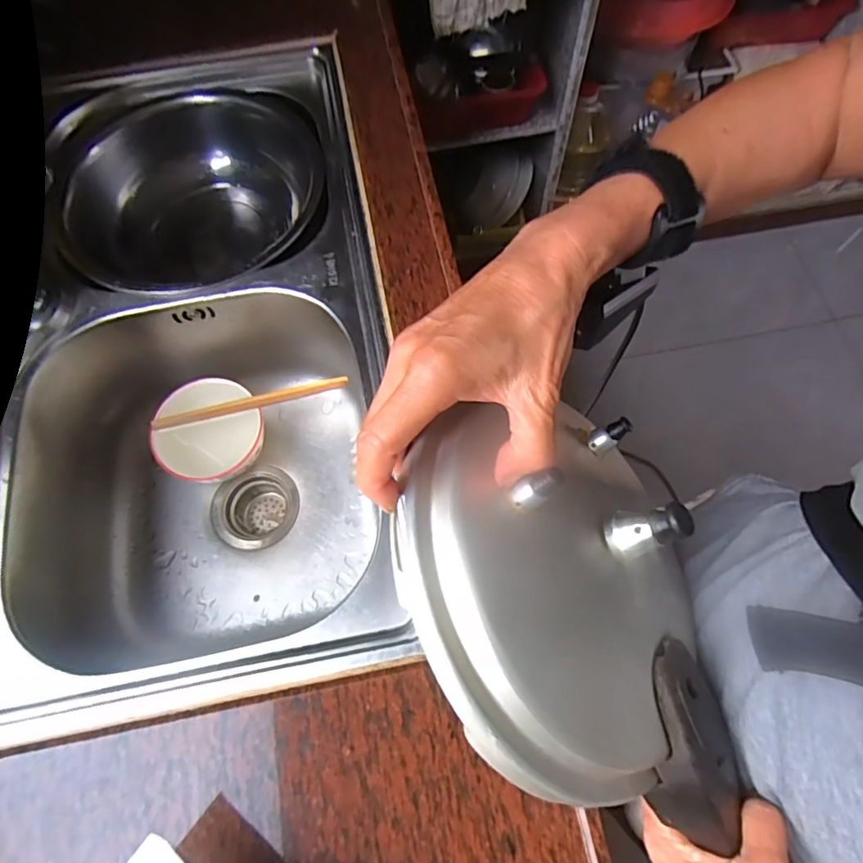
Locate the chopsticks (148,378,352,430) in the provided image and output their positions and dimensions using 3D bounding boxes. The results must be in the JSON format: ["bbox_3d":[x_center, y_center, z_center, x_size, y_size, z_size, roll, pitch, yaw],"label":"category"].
[{"bbox_3d":[-0.224,-0.036,0.663,0.238,0.011,0.016,-15,68,-4],"label":"chopsticks"}]

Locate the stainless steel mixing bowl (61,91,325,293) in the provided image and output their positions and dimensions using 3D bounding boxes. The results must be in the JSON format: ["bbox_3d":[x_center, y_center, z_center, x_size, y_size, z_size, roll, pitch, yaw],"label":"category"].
[{"bbox_3d":[-0.283,-0.282,0.676,0.291,0.133,0.294,-1,68,2],"label":"stainless steel mixing bowl"}]

